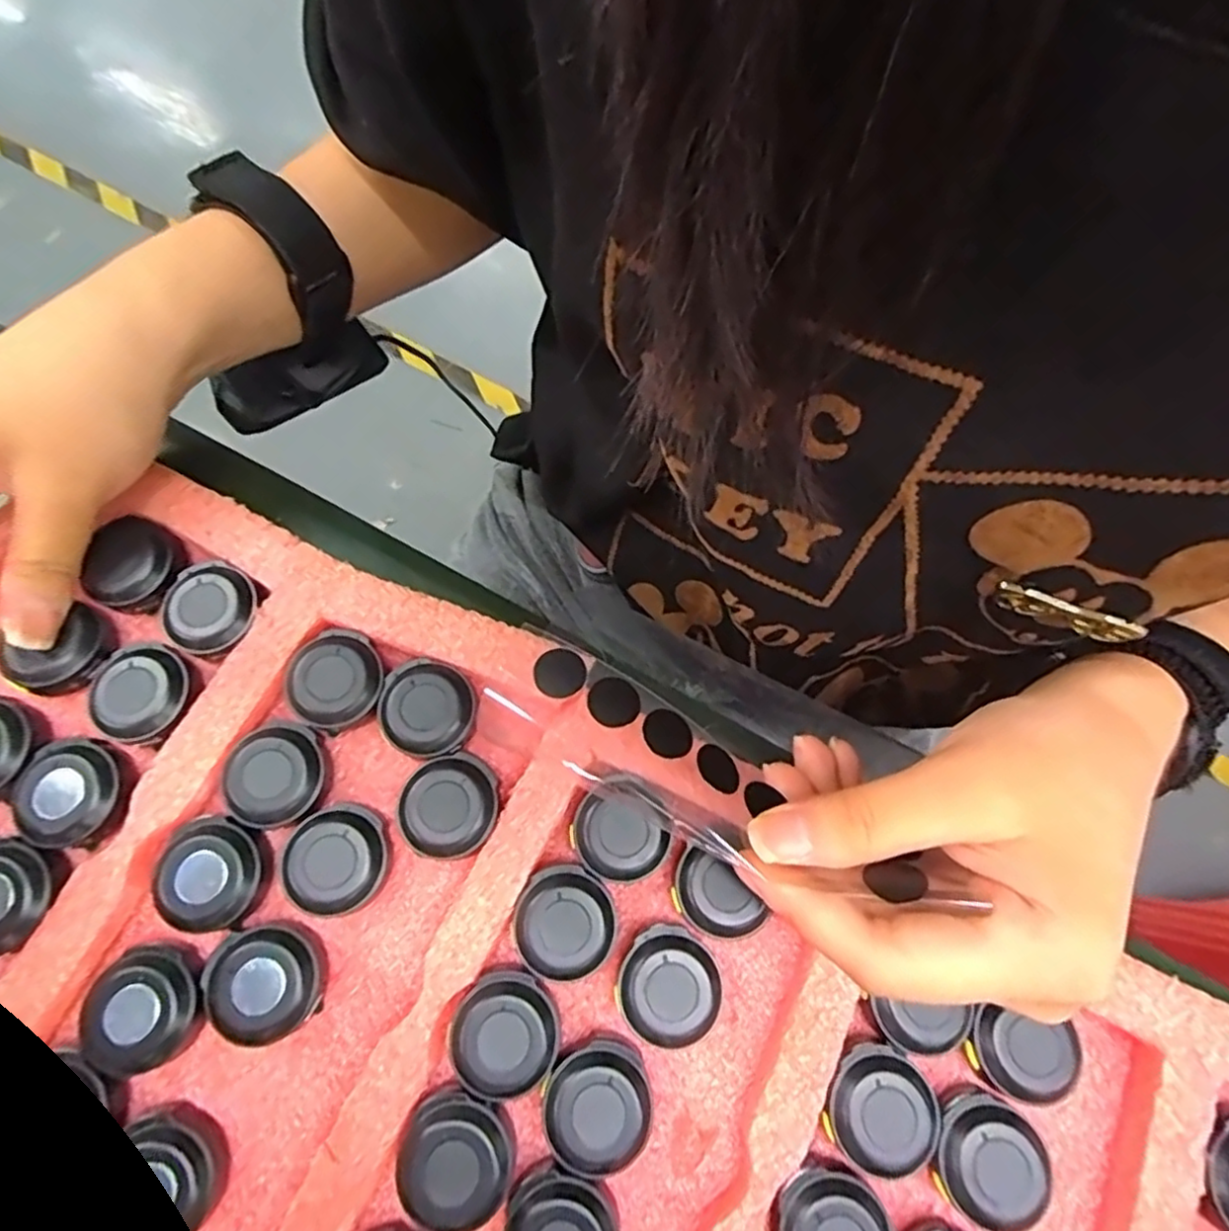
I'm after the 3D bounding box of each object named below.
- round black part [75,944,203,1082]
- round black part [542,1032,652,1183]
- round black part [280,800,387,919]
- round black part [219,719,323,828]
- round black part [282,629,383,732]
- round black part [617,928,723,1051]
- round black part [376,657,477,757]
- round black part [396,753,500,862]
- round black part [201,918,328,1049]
[{"bbox_3d":[-0.126,0.106,0.183,0.028,0.012,0.030,0,71,-1],"label":"round black part"},{"bbox_3d":[-0.004,0.130,0.179,0.027,0.008,0.030,0,71,-1],"label":"round black part"},{"bbox_3d":[-0.080,0.071,0.197,0.027,0.013,0.030,-3,71,-2],"label":"round black part"},{"bbox_3d":[-0.100,0.048,0.203,0.026,0.014,0.030,-1,71,-2],"label":"round black part"},{"bbox_3d":[-0.087,0.020,0.210,0.028,0.009,0.027,0,71,-1],"label":"round black part"},{"bbox_3d":[0.015,0.104,0.191,0.027,0.012,0.028,0,71,-1],"label":"round black part"},{"bbox_3d":[-0.058,0.029,0.211,0.030,0.013,0.028,0,71,-1],"label":"round black part"},{"bbox_3d":[-0.049,0.057,0.202,0.028,0.013,0.030,0,71,-1],"label":"round black part"},{"bbox_3d":[-0.096,0.100,0.187,0.028,0.014,0.030,0,71,-1],"label":"round black part"}]

